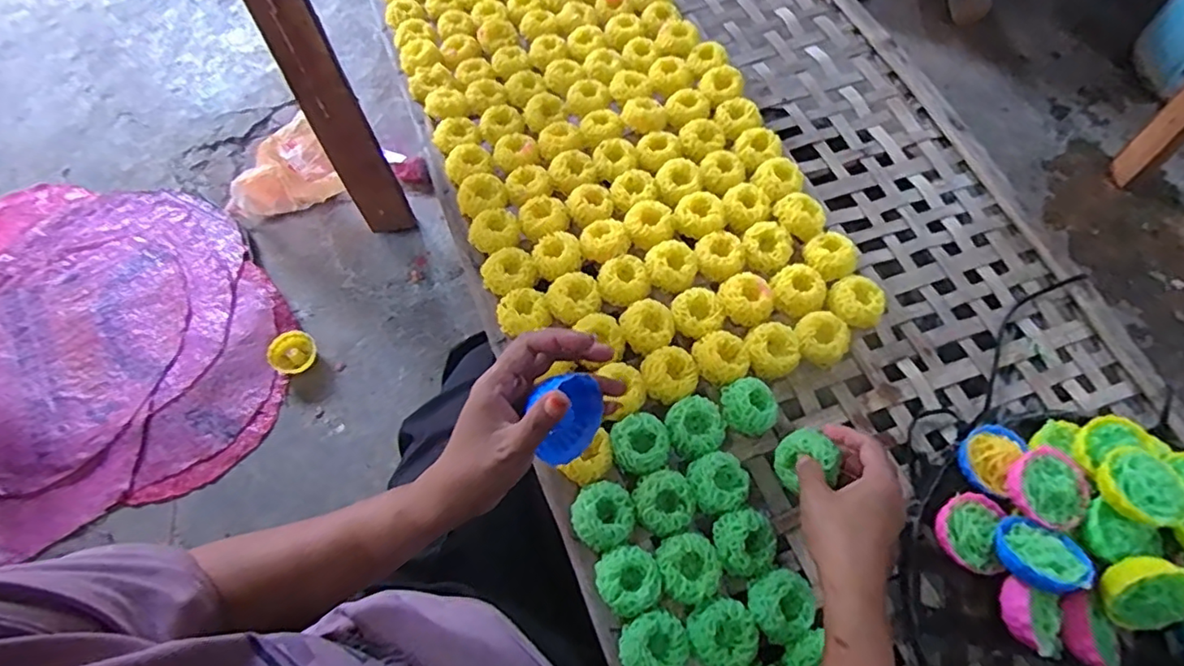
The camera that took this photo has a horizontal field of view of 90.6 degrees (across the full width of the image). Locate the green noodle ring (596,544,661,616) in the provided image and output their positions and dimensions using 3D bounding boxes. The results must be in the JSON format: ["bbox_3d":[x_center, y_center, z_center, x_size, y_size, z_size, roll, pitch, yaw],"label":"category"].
[{"bbox_3d":[0.029,0.195,0.464,0.048,0.023,0.049,0,66,0],"label":"green noodle ring"}]

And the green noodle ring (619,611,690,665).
[{"bbox_3d":[0.047,0.237,0.441,0.050,0.016,0.047,0,66,0],"label":"green noodle ring"}]

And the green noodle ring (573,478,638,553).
[{"bbox_3d":[0.010,0.149,0.481,0.051,0.017,0.050,0,66,0],"label":"green noodle ring"}]

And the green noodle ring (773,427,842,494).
[{"bbox_3d":[0.176,0.106,0.484,0.042,0.032,0.047,-35,70,-14],"label":"green noodle ring"}]

